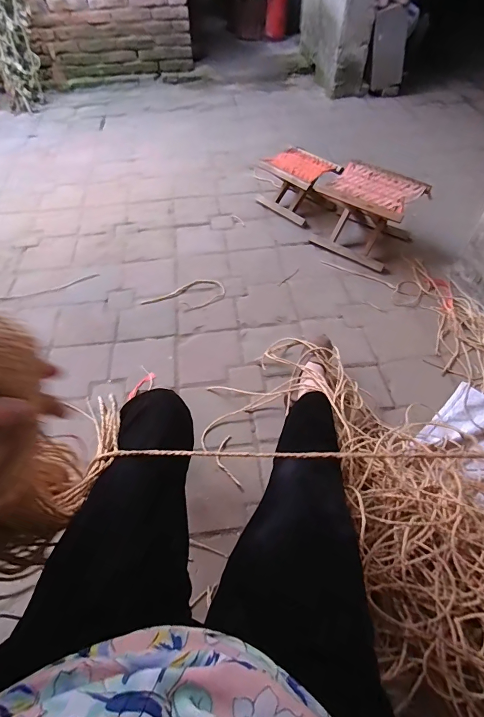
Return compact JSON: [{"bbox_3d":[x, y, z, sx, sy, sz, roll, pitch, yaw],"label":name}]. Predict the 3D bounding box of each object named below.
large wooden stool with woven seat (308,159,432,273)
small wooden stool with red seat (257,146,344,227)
[{"bbox_3d":[0.477,-0.553,1.397,0.307,0.230,0.258,32,62,22],"label":"large wooden stool with woven seat"},{"bbox_3d":[0.234,-0.743,1.575,0.235,0.192,0.294,-36,62,-22],"label":"small wooden stool with red seat"}]

